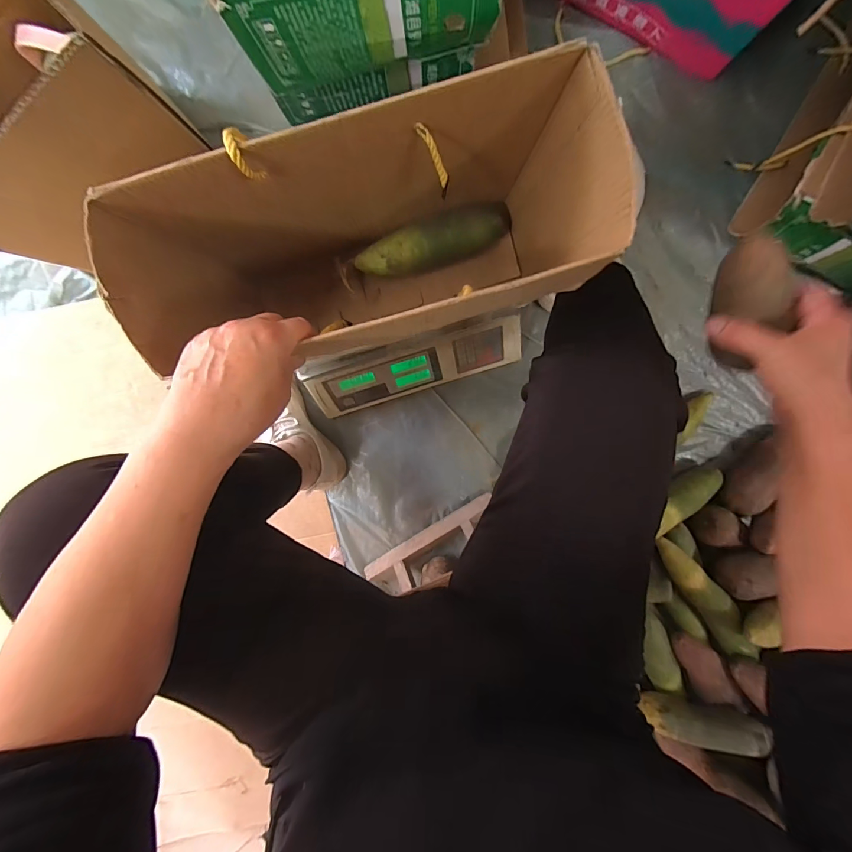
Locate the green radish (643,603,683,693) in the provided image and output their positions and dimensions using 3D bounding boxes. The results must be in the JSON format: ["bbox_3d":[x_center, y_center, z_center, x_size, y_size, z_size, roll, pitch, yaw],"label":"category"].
[{"bbox_3d":[0.376,0.367,0.630,0.053,0.053,0.132,-11,87,3],"label":"green radish"}]

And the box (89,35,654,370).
[{"bbox_3d":[-0.047,-0.164,0.397,0.377,0.269,0.143,-16,99,4],"label":"box"}]

